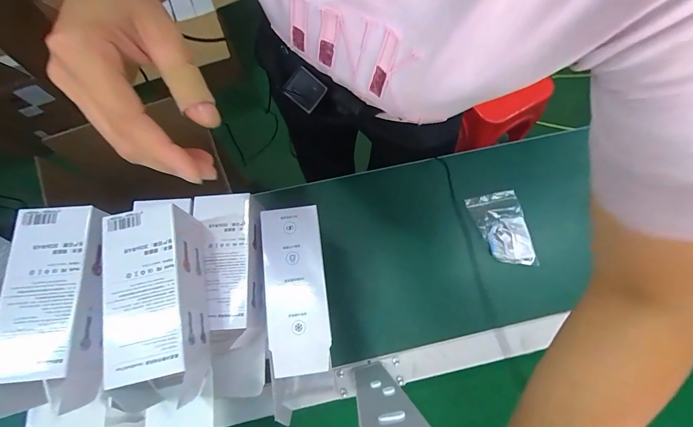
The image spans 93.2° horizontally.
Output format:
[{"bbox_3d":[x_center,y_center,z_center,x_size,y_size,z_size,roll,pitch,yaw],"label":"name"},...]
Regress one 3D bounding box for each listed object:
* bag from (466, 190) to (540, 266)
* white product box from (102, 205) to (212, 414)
[{"bbox_3d":[0.256,0.025,0.549,0.084,0.016,0.127,-6,73,-1],"label":"bag"},{"bbox_3d":[-0.187,0.092,0.337,0.075,0.076,0.186,-11,73,-3],"label":"white product box"}]

